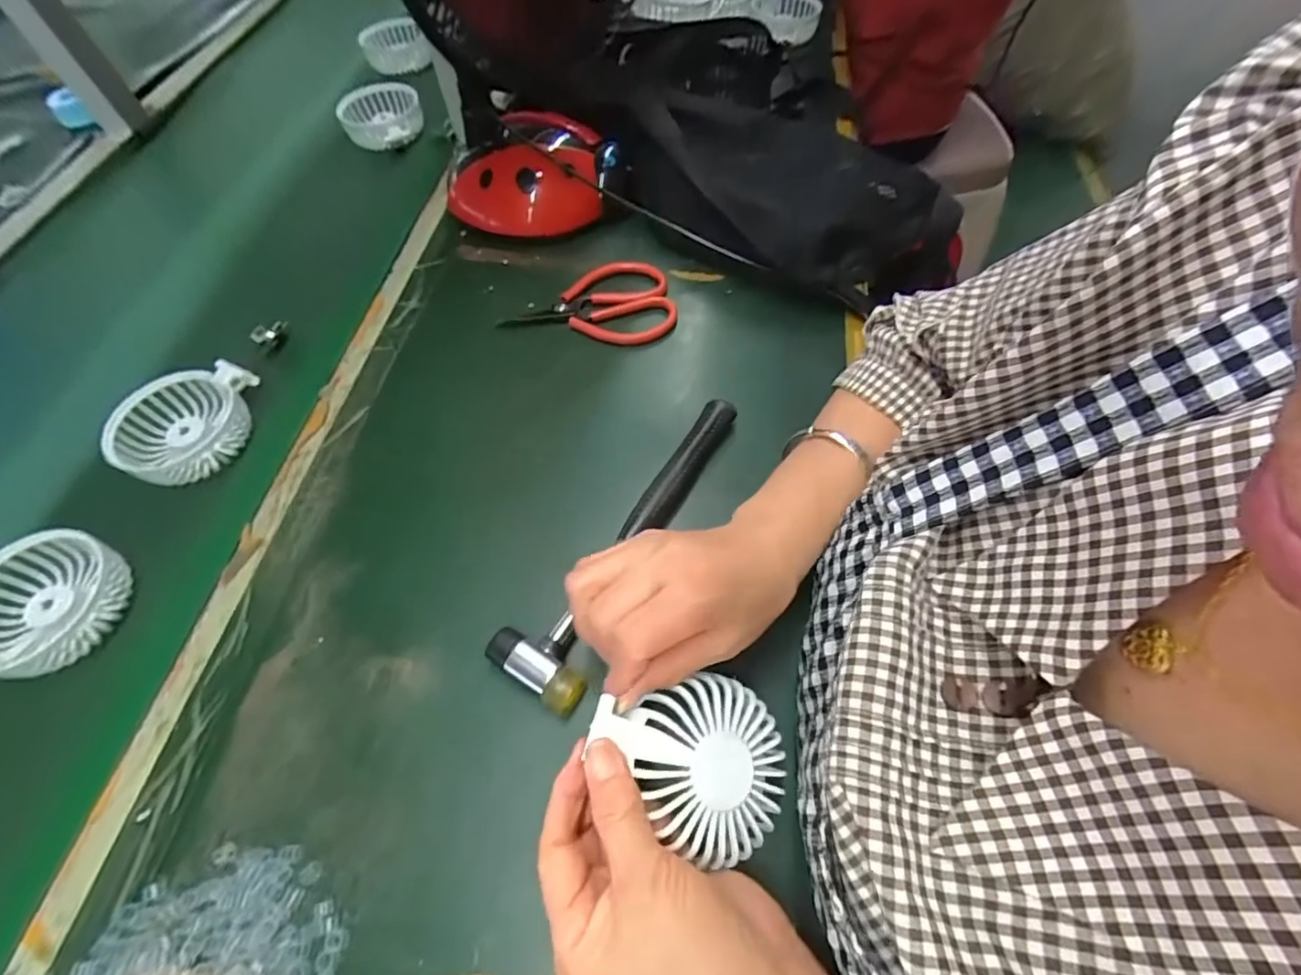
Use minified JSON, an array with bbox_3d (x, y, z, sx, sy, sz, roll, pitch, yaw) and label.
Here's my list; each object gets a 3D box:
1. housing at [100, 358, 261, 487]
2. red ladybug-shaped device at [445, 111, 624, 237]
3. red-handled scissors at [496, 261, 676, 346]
[{"bbox_3d":[-0.357,-0.049,0.424,0.096,0.025,0.094,-12,61,-6],"label":"housing"},{"bbox_3d":[-0.111,-0.289,0.528,0.172,0.076,0.095,-2,60,0],"label":"red ladybug-shaped device"},{"bbox_3d":[-0.052,-0.162,0.482,0.144,0.016,0.083,0,60,1],"label":"red-handled scissors"}]

